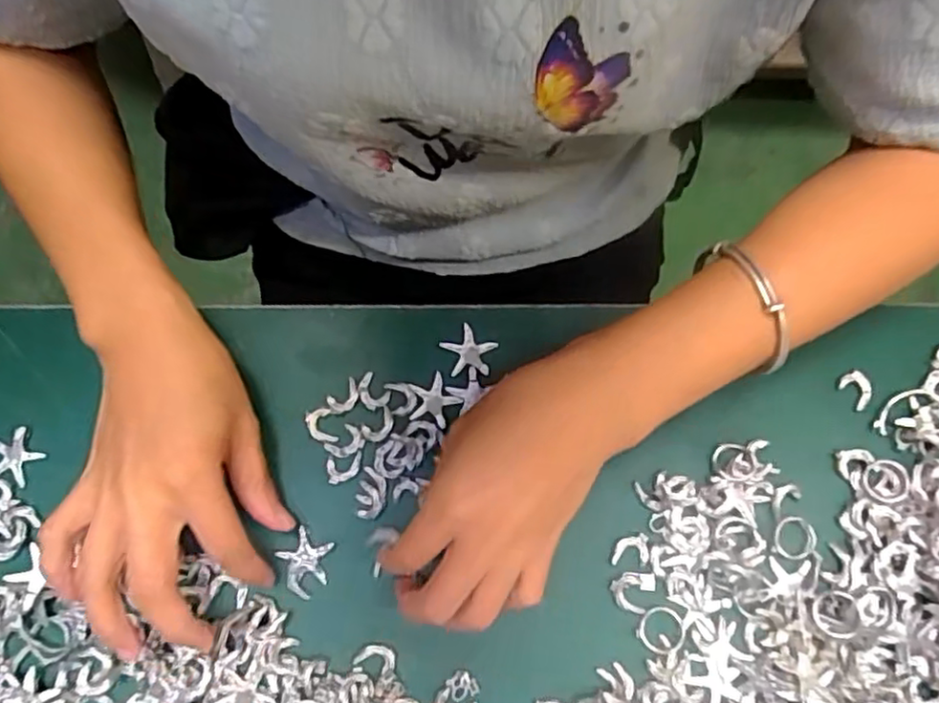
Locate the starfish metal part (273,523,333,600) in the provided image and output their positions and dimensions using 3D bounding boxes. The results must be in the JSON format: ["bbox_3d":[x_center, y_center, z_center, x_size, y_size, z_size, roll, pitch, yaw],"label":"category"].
[{"bbox_3d":[-0.081,0.104,0.323,0.026,0.004,0.027,41,80,10],"label":"starfish metal part"}]

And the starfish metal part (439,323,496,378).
[{"bbox_3d":[0.000,0.001,0.347,0.027,0.004,0.028,0,76,1],"label":"starfish metal part"}]

